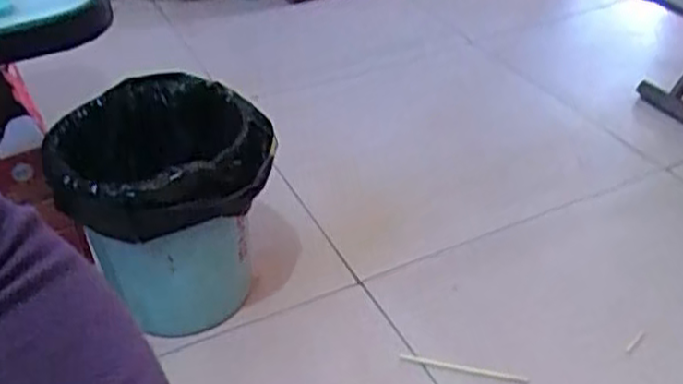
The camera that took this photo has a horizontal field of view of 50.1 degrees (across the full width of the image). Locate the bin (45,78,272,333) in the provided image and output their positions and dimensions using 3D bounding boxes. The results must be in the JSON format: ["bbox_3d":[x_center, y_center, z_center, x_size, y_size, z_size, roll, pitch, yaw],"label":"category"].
[{"bbox_3d":[-0.225,0.027,0.994,0.267,0.331,0.267,-11,37,-10],"label":"bin"}]

